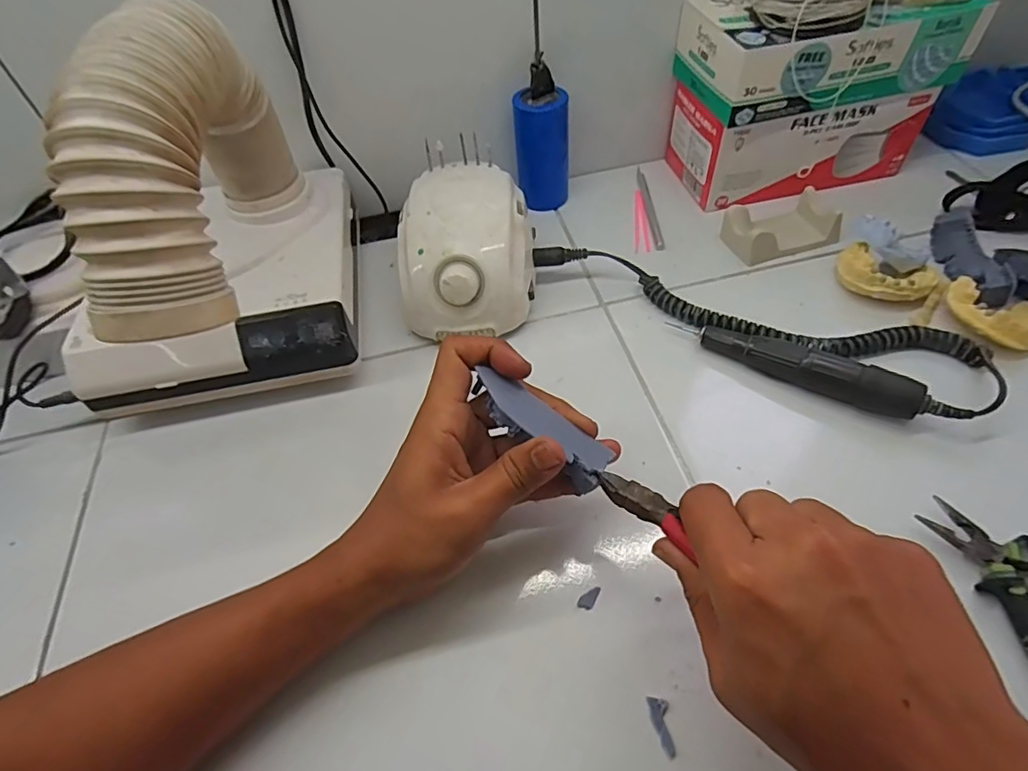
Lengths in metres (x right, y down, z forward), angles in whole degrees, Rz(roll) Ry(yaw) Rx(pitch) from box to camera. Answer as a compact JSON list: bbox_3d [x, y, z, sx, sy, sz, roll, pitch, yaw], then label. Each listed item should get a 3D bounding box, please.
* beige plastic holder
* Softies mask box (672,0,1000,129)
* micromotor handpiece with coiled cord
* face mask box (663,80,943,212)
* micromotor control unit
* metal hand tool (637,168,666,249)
[{"bbox_3d":[0.239,-0.142,0.495,0.096,0.032,0.050,-14,53,-6],"label":"beige plastic holder"},{"bbox_3d":[0.265,-0.297,0.477,0.211,0.064,0.117,-15,53,-6],"label":"Softies mask box"},{"bbox_3d":[0.181,-0.059,0.433,0.332,0.029,0.094,27,59,23],"label":"micromotor handpiece with coiled cord"},{"bbox_3d":[0.268,-0.250,0.540,0.201,0.088,0.114,-15,53,-6],"label":"face mask box"},{"bbox_3d":[-0.038,-0.110,0.463,0.108,0.084,0.140,-2,52,4],"label":"micromotor control unit"},{"bbox_3d":[0.136,-0.181,0.553,0.010,0.004,0.133,-4,52,2],"label":"metal hand tool"}]

